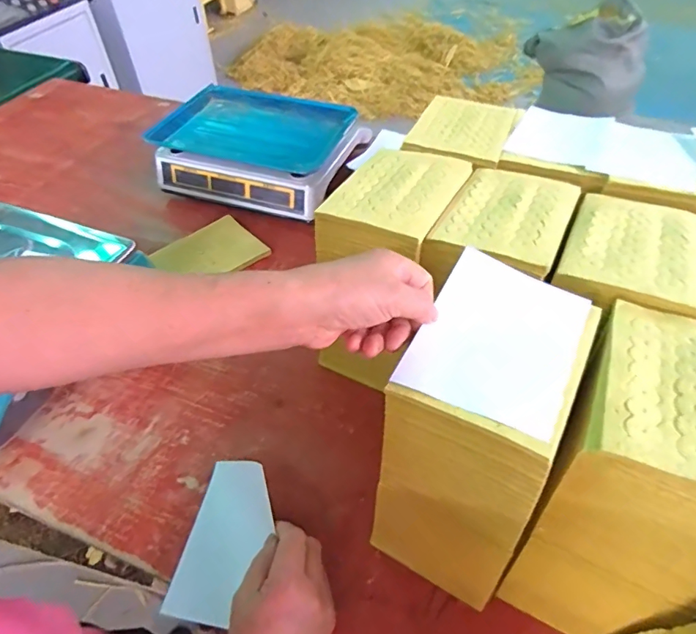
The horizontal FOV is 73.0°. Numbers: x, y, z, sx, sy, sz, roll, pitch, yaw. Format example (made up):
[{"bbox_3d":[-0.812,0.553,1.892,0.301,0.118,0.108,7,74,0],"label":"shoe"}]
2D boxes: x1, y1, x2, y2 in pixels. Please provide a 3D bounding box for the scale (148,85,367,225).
[{"bbox_3d":[-0.167,-0.317,0.871,0.336,0.094,0.252,17,51,15],"label":"scale"}]

